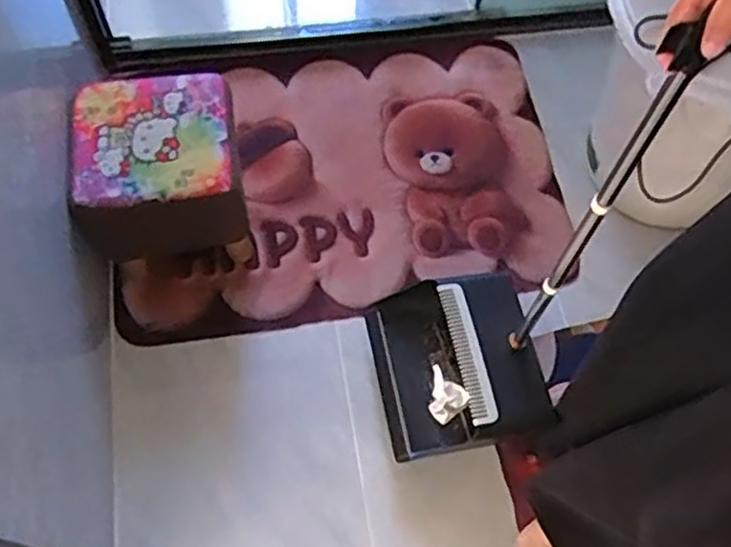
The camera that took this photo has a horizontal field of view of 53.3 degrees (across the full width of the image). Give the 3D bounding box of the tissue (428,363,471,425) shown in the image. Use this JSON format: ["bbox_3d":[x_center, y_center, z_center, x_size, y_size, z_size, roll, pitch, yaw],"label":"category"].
[{"bbox_3d":[0.120,0.195,1.158,0.075,0.018,0.062,44,68,13],"label":"tissue"}]

